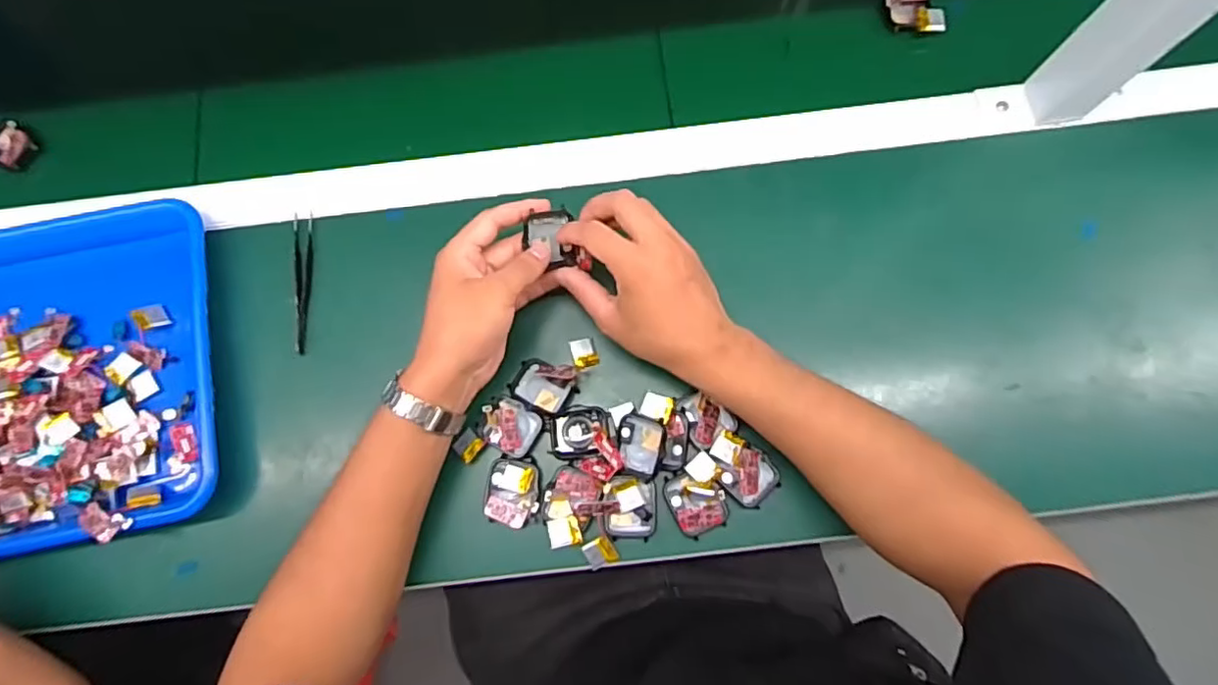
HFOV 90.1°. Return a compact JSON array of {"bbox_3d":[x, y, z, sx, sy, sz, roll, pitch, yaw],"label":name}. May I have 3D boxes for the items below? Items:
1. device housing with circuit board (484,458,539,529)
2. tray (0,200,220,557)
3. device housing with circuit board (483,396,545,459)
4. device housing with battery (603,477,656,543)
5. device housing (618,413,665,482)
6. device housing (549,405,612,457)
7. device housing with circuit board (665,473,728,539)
[{"bbox_3d":[-0.071,0.110,0.447,0.038,0.010,0.047,5,78,4],"label":"device housing with circuit board"},{"bbox_3d":[-0.475,0.032,0.465,0.351,0.041,0.259,-8,78,1],"label":"tray"},{"bbox_3d":[-0.073,0.063,0.457,0.044,0.011,0.040,22,80,7],"label":"device housing with circuit board"},{"bbox_3d":[0.016,0.120,0.439,0.037,0.018,0.042,2,78,3],"label":"device housing with battery"},{"bbox_3d":[0.022,0.076,0.443,0.033,0.015,0.045,8,78,4],"label":"device housing"},{"bbox_3d":[-0.022,0.067,0.453,0.044,0.011,0.037,-4,78,2],"label":"device housing"},{"bbox_3d":[0.064,0.116,0.436,0.040,0.014,0.043,-22,78,-2],"label":"device housing with circuit board"}]

